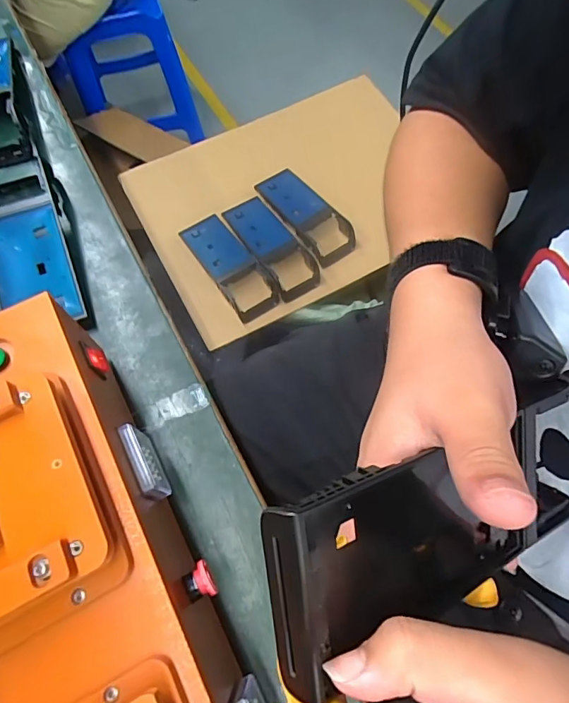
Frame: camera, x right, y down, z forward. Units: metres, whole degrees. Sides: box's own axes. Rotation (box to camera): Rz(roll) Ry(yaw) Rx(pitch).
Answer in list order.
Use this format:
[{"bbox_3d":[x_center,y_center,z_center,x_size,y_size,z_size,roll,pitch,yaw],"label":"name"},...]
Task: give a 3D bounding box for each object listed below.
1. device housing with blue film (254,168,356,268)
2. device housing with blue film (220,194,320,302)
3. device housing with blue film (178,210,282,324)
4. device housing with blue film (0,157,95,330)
[{"bbox_3d":[0.036,-0.249,0.798,0.082,0.018,0.210,-36,72,-12],"label":"device housing with blue film"},{"bbox_3d":[-0.023,-0.189,0.770,0.079,0.024,0.211,-31,71,-10],"label":"device housing with blue film"},{"bbox_3d":[-0.097,-0.153,0.761,0.082,0.028,0.216,-34,72,-12],"label":"device housing with blue film"},{"bbox_3d":[-0.266,-0.111,0.461,0.084,0.041,0.209,-19,69,-6],"label":"device housing with blue film"}]

